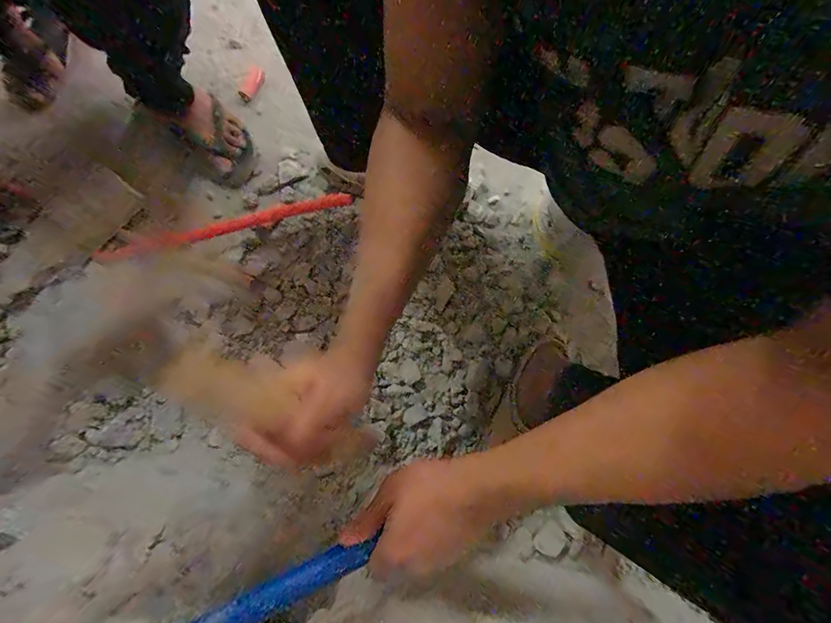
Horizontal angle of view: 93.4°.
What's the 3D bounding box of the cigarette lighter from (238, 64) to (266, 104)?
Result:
[{"bbox_3d":[-0.334,-0.461,0.796,0.034,0.015,0.086,17,78,5],"label":"cigarette lighter"}]

